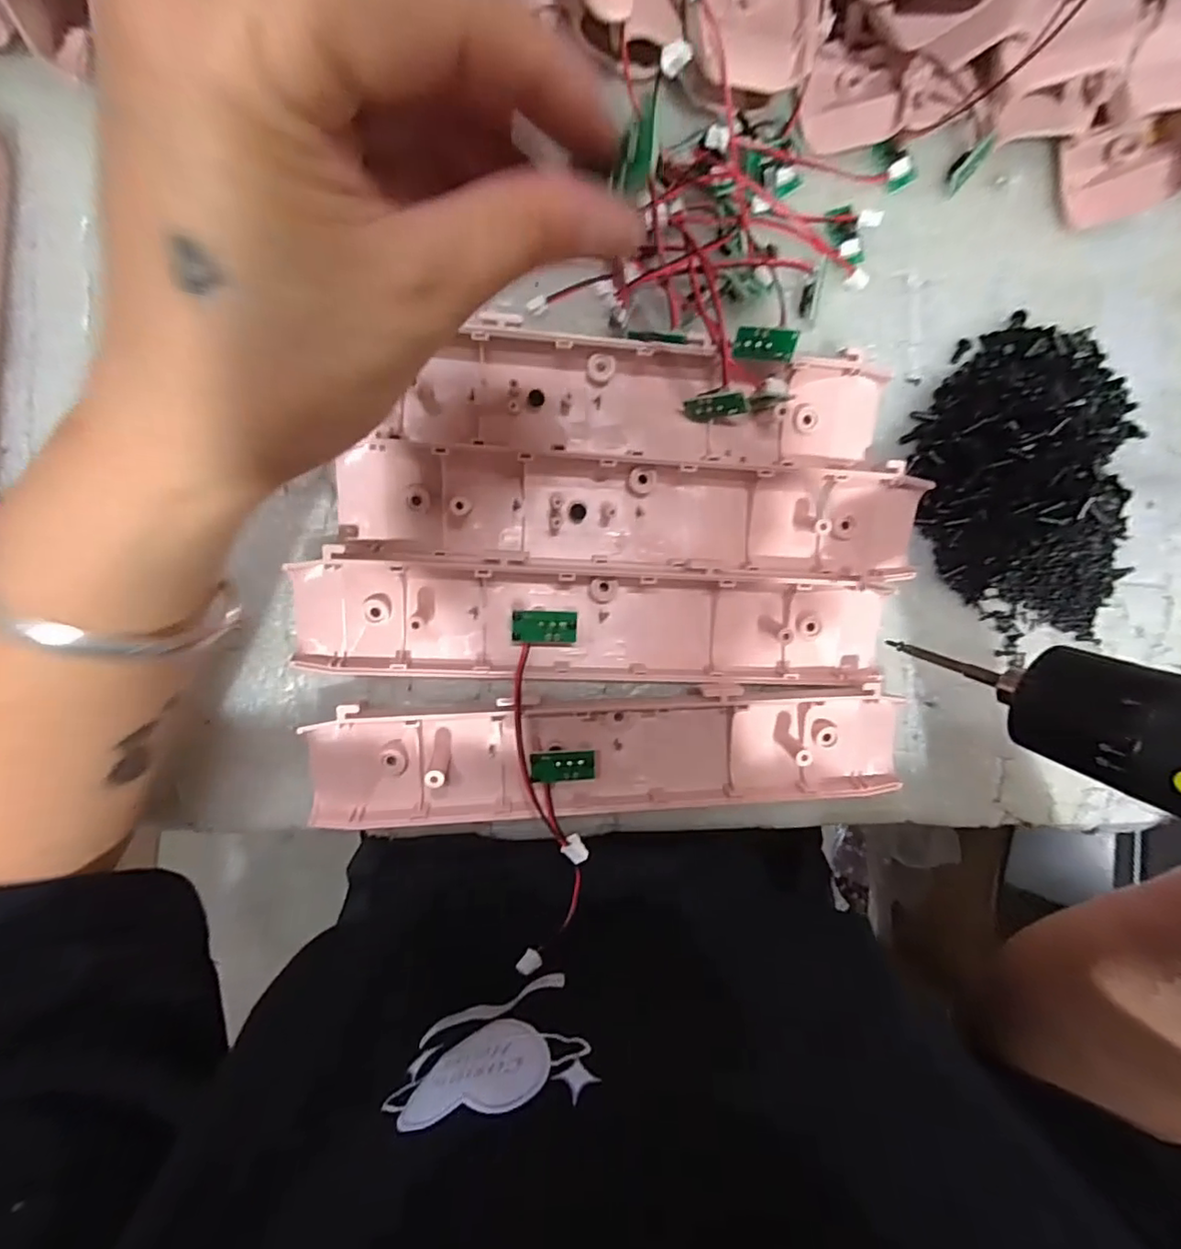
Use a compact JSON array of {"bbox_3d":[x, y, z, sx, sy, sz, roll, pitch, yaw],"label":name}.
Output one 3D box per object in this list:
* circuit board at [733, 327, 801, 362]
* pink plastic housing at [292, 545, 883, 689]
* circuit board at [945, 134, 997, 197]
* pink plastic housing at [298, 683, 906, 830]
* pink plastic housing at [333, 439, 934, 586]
[{"bbox_3d":[0.080,-0.127,0.262,0.029,0.004,0.013,1,122,-8],"label":"circuit board"},{"bbox_3d":[0.007,0.001,0.271,0.273,0.024,0.049,3,89,-6],"label":"pink plastic housing"},{"bbox_3d":[0.193,-0.237,0.295,0.012,0.005,0.031,34,112,-18],"label":"circuit board"},{"bbox_3d":[0.015,0.060,0.268,0.271,0.023,0.054,-2,90,-6],"label":"pink plastic housing"},{"bbox_3d":[0.025,-0.052,0.276,0.273,0.025,0.051,2,89,-6],"label":"pink plastic housing"}]

